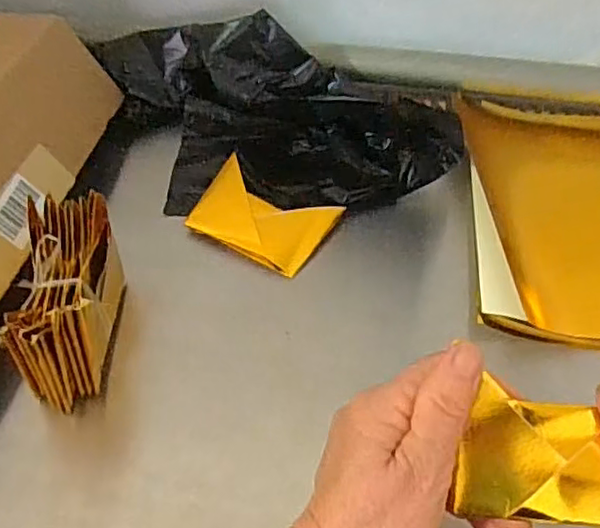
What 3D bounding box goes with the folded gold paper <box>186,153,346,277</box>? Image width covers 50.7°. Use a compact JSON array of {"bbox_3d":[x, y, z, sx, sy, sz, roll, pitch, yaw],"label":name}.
[{"bbox_3d":[-0.028,-0.036,0.480,0.098,0.006,0.070,26,64,11],"label":"folded gold paper"}]

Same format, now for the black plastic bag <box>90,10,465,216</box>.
[{"bbox_3d":[-0.023,-0.143,0.532,0.281,0.081,0.220,-15,49,-12],"label":"black plastic bag"}]

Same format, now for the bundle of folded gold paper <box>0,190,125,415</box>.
[{"bbox_3d":[-0.138,0.026,0.389,0.047,0.085,0.115,-4,47,-3],"label":"bundle of folded gold paper"}]

